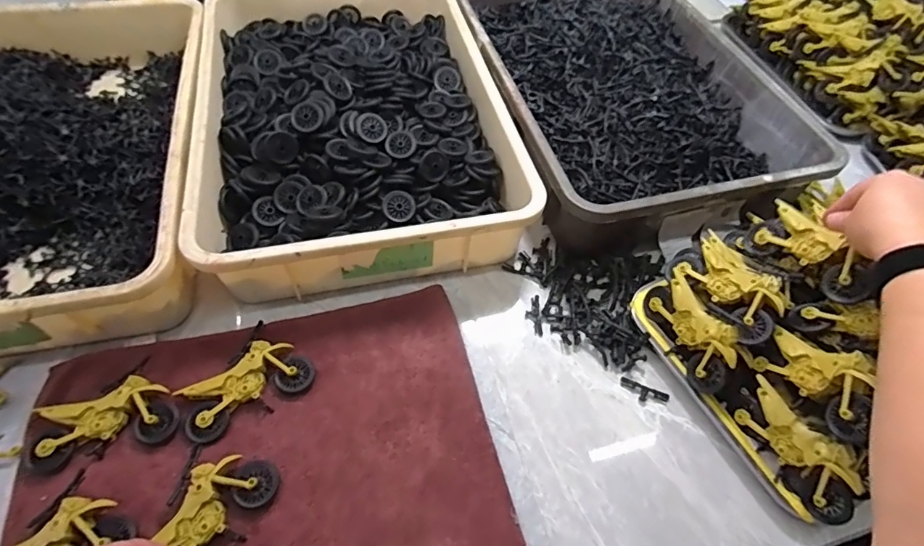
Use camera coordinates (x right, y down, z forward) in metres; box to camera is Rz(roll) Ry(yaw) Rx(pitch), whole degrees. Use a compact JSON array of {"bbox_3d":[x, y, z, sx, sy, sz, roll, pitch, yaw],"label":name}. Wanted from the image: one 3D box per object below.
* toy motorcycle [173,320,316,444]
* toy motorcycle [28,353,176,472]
[{"bbox_3d":[-0.206,0.108,0.454,0.077,0.020,0.112,38,61,21],"label":"toy motorcycle"},{"bbox_3d":[-0.322,0.129,0.432,0.116,0.025,0.075,-17,58,-15],"label":"toy motorcycle"}]

